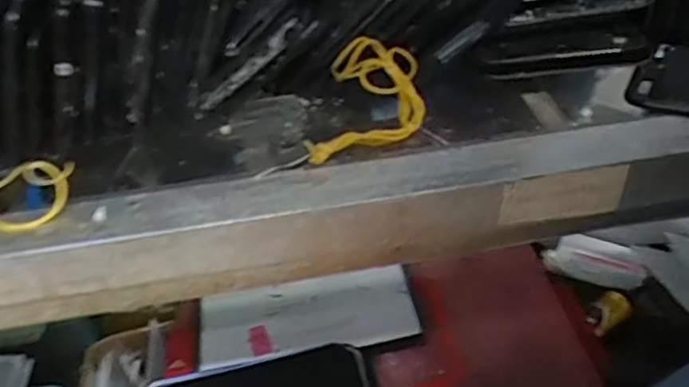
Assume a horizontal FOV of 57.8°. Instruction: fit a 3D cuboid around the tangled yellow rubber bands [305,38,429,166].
[{"bbox_3d":[0.010,-0.040,0.260,0.045,0.032,0.056,1,39,9],"label":"tangled yellow rubber bands"}]

